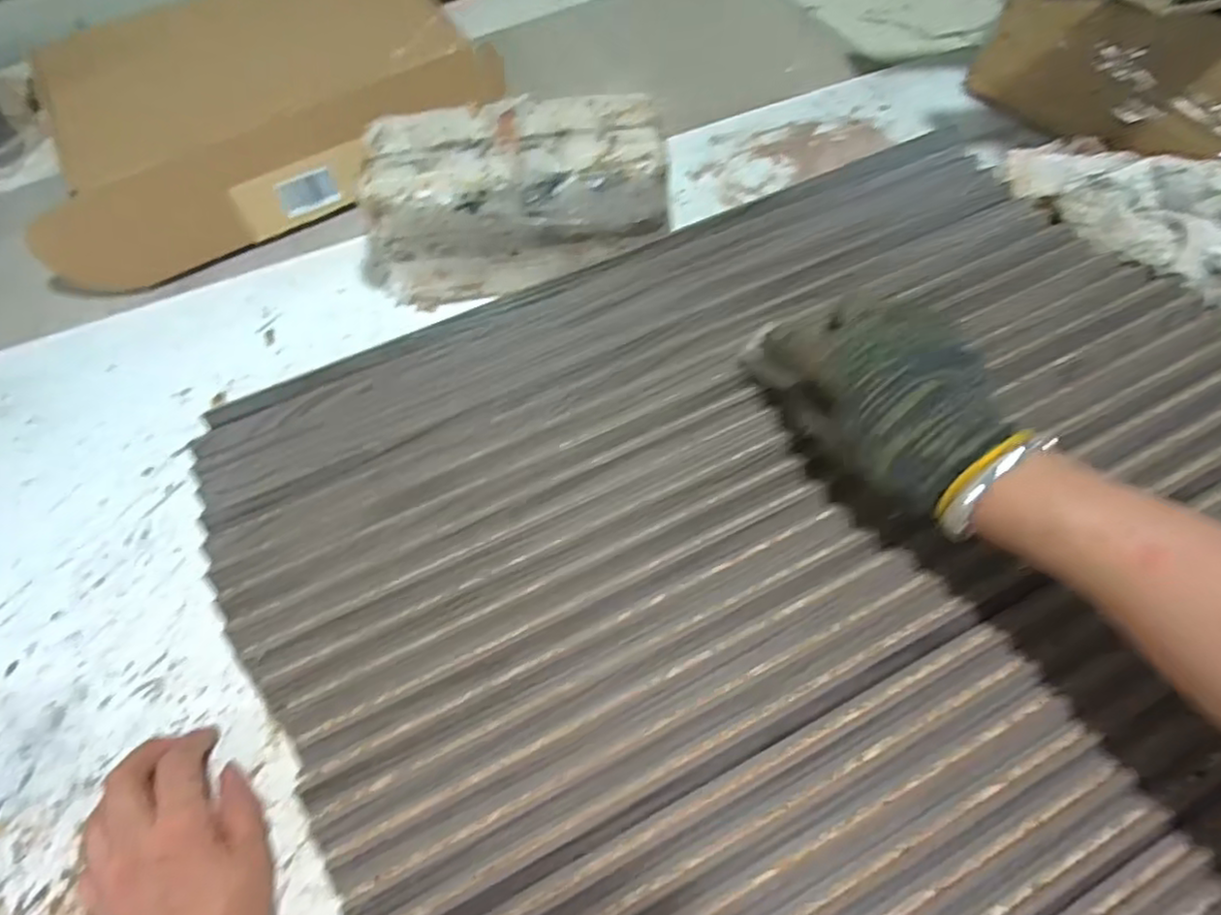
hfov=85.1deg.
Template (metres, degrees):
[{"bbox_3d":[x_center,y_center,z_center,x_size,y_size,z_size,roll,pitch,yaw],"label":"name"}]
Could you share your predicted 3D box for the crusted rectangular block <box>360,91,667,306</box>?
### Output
[{"bbox_3d":[-0.077,-0.205,0.534,0.248,0.105,0.100,-10,58,-3],"label":"crusted rectangular block"}]

